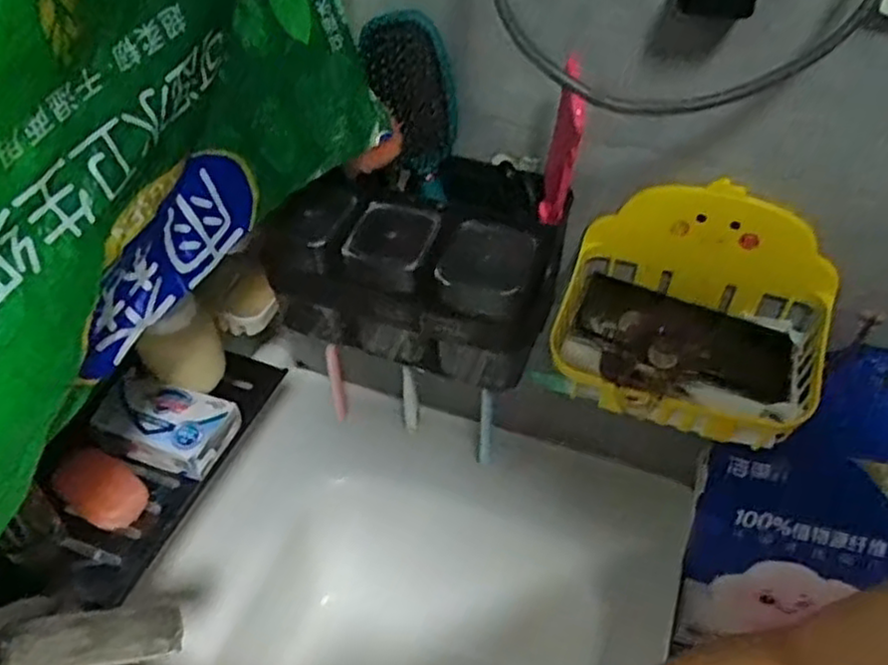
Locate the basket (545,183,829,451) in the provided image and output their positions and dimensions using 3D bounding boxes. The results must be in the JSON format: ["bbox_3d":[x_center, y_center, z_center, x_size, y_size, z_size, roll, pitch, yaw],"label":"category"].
[{"bbox_3d":[0.186,-0.013,0.541,0.191,0.131,0.125,18,47,15],"label":"basket"}]

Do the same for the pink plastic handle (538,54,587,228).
[{"bbox_3d":[0.077,-0.118,0.470,0.018,0.164,0.011,8,68,6],"label":"pink plastic handle"}]

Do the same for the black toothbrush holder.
[{"bbox_3d":[-0.024,-0.054,0.583,0.222,0.139,0.119,11,46,9],"label":"black toothbrush holder"}]

